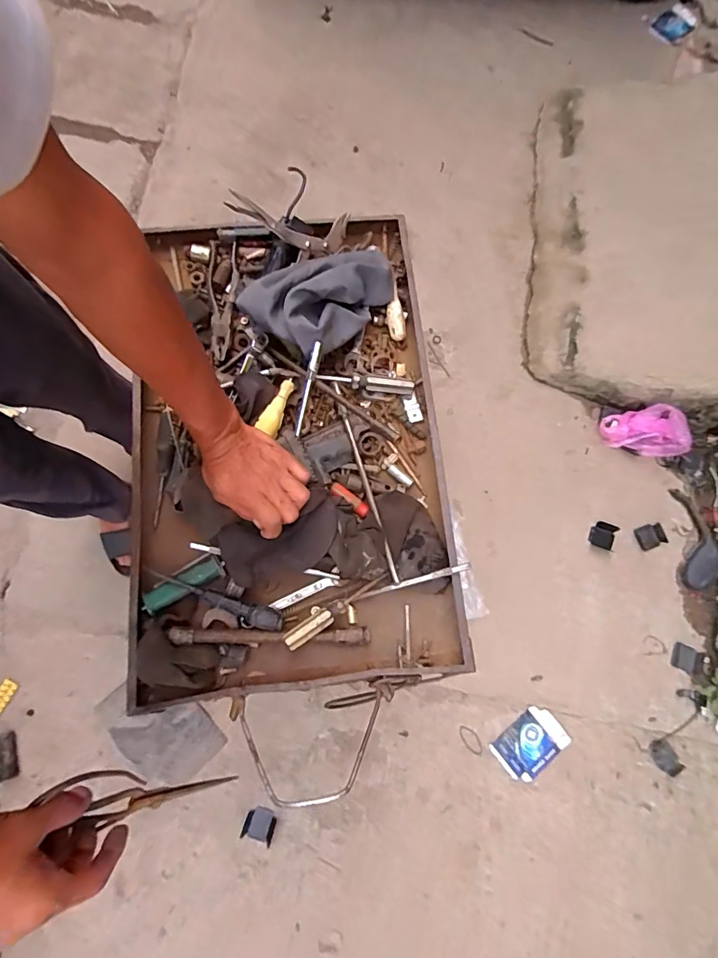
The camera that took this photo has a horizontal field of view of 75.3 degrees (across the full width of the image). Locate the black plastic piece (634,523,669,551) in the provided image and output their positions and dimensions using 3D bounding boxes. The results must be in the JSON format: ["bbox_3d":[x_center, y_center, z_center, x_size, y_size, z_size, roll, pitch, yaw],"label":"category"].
[{"bbox_3d":[0.856,0.167,1.365,0.084,0.015,0.072,-24,79,-6],"label":"black plastic piece"}]

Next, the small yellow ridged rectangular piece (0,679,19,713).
[{"bbox_3d":[-0.921,0.562,1.197,0.041,0.010,0.083,24,78,4],"label":"small yellow ridged rectangular piece"}]

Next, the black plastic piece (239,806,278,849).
[{"bbox_3d":[-0.248,0.873,1.173,0.078,0.016,0.079,19,78,3],"label":"black plastic piece"}]

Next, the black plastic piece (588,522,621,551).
[{"bbox_3d":[0.714,0.164,1.364,0.073,0.016,0.076,22,78,4],"label":"black plastic piece"}]

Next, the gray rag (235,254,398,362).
[{"bbox_3d":[-0.047,-0.255,0.626,0.198,0.067,0.139,-43,85,-10],"label":"gray rag"}]

